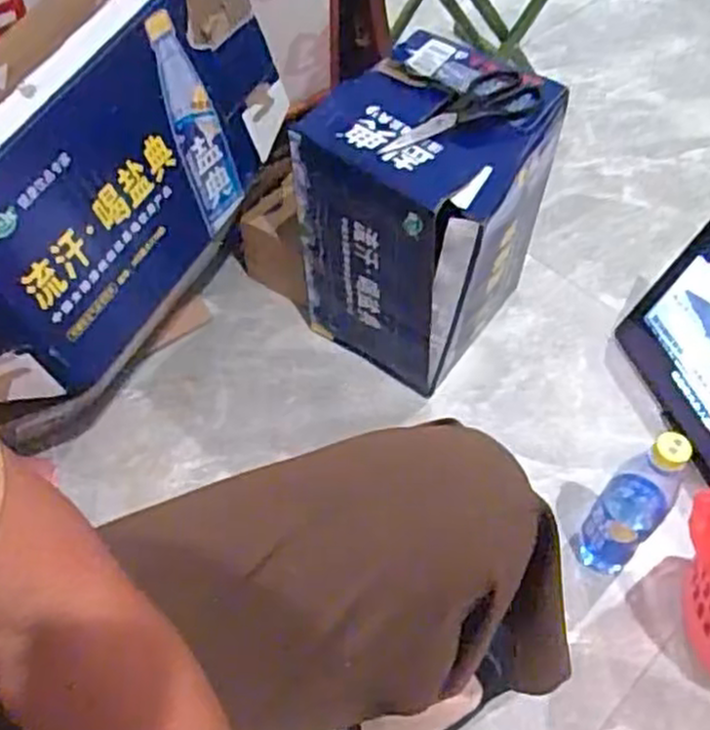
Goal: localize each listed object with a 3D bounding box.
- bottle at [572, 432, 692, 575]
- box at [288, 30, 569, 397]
[{"bbox_3d":[0.286,0.140,0.779,0.058,0.237,0.076,35,59,20],"label":"bottle"},{"bbox_3d":[0.082,-0.171,0.943,0.226,0.334,0.239,31,60,20],"label":"box"}]

